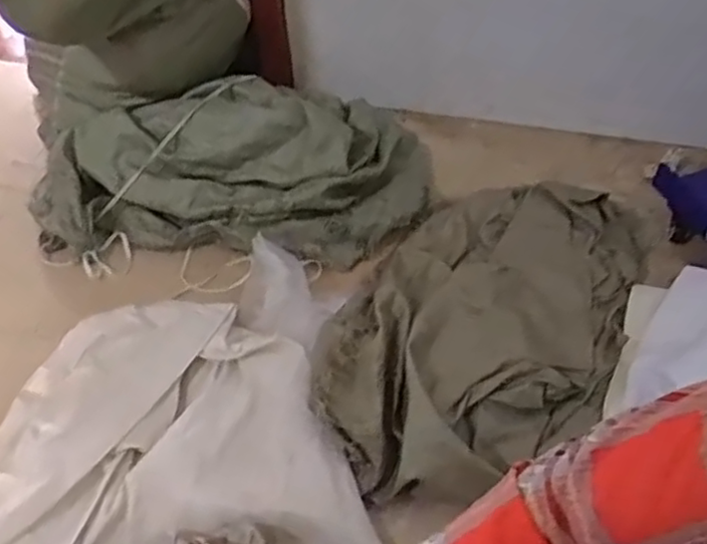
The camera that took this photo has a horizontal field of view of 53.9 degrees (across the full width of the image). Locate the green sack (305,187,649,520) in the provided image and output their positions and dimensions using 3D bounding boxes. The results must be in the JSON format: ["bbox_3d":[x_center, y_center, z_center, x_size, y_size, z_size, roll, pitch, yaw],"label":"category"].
[{"bbox_3d":[0.227,0.050,1.143,0.419,0.158,0.736,23,53,22],"label":"green sack"}]

